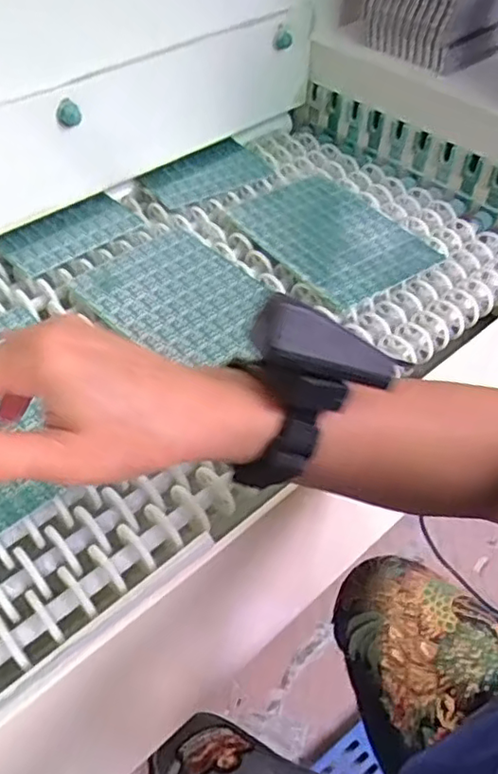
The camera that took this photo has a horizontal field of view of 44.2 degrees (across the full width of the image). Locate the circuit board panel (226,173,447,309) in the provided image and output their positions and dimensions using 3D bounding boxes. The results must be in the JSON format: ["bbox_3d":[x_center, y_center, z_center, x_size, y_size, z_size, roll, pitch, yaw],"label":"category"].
[{"bbox_3d":[0.085,-0.168,0.652,0.143,0.012,0.214,-29,55,-23],"label":"circuit board panel"}]

